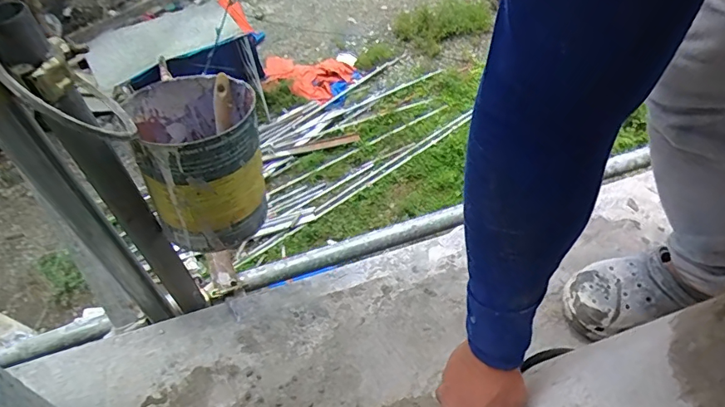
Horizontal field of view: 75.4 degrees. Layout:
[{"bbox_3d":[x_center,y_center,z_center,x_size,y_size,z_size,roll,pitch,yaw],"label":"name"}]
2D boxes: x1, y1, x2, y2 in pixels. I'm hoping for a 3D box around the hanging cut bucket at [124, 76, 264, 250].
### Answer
[{"bbox_3d":[-0.224,-0.062,0.683,0.158,0.200,0.163,-3,51,3],"label":"hanging cut bucket"}]

